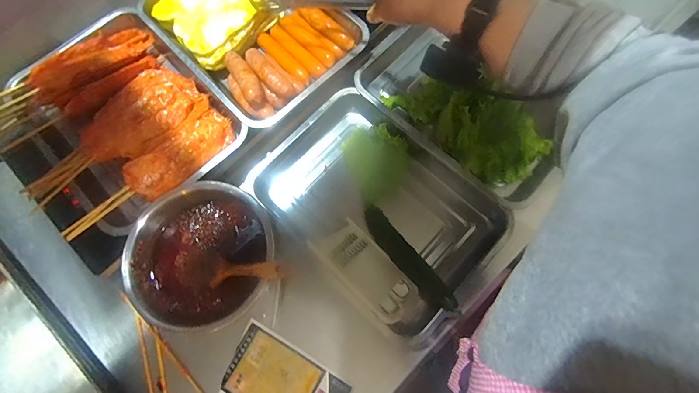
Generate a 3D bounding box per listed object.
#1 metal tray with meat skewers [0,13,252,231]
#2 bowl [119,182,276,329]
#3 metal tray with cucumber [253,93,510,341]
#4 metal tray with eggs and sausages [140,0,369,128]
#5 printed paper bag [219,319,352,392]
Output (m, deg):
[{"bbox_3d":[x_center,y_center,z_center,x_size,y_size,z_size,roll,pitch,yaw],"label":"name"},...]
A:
[{"bbox_3d":[-0.354,-0.128,0.540,0.255,0.062,0.324,-42,75,-10],"label":"metal tray with meat skewers"},{"bbox_3d":[-0.201,0.081,0.469,0.179,0.093,0.189,-1,72,3],"label":"bowl"},{"bbox_3d":[0.038,0.014,0.531,0.372,0.073,0.245,41,79,14],"label":"metal tray with cucumber"},{"bbox_3d":[-0.162,-0.292,0.571,0.256,0.068,0.334,-39,75,-9],"label":"metal tray with eggs and sausages"},{"bbox_3d":[-0.092,0.265,0.473,0.168,0.013,0.100,29,80,7],"label":"printed paper bag"}]

